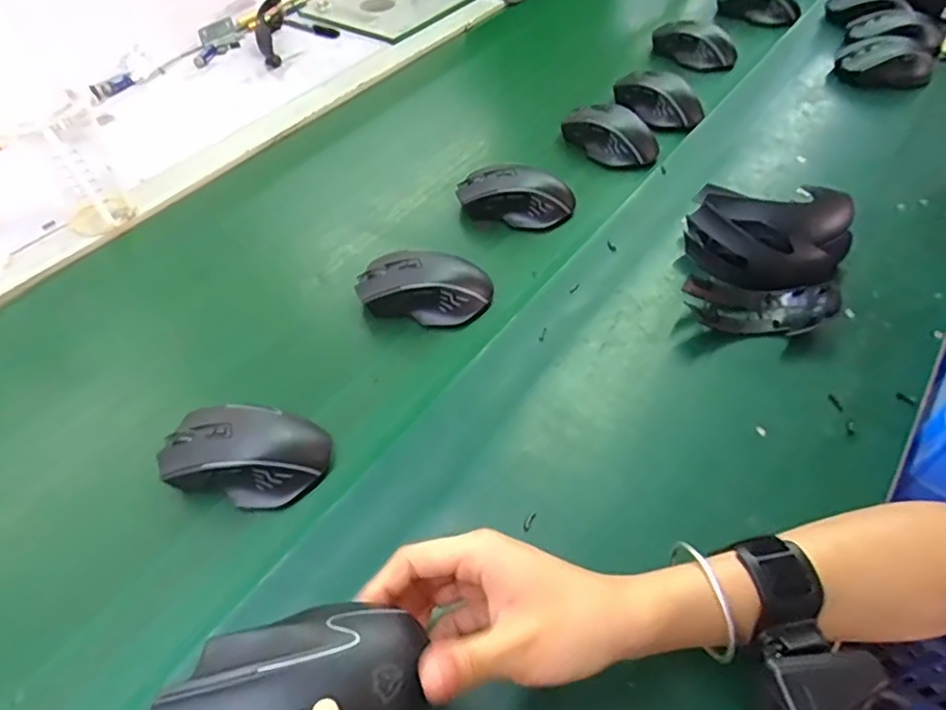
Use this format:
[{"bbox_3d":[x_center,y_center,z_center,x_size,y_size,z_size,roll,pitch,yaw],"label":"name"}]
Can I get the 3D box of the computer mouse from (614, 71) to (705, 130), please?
[{"bbox_3d":[0.218,-0.308,0.722,0.112,0.041,0.052,36,60,27],"label":"computer mouse"}]

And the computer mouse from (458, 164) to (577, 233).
[{"bbox_3d":[0.041,-0.163,0.609,0.114,0.038,0.060,19,54,16],"label":"computer mouse"}]

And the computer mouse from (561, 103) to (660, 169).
[{"bbox_3d":[0.156,-0.250,0.678,0.062,0.034,0.102,-32,56,-22],"label":"computer mouse"}]

